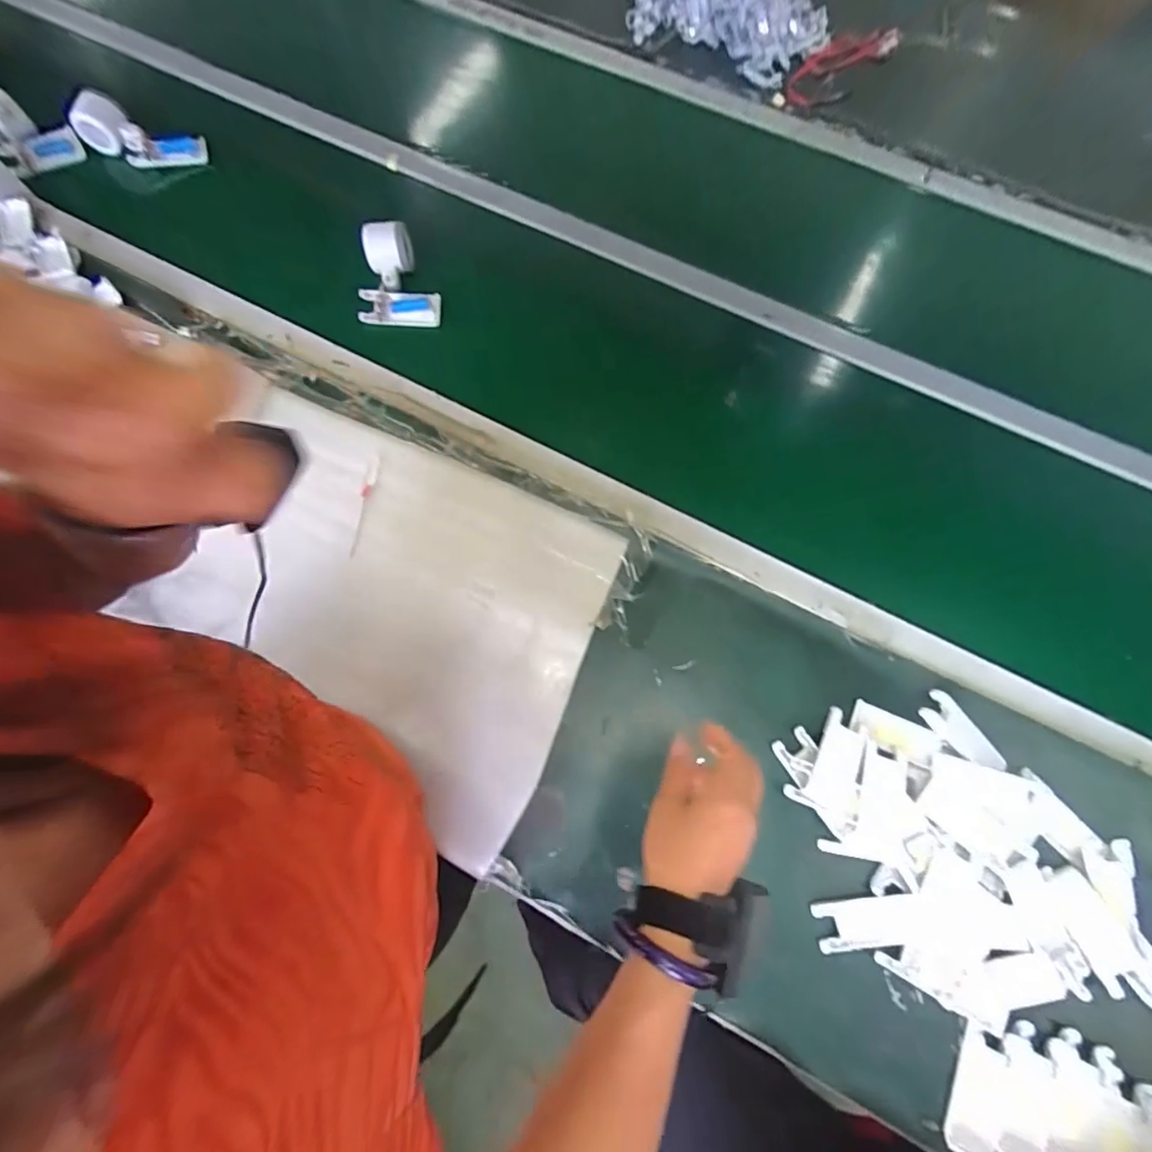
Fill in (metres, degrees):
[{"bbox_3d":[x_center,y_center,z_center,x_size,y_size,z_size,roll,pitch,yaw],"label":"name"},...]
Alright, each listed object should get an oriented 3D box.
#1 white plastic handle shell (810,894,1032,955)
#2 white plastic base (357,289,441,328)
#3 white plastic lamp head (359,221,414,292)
[{"bbox_3d":[0.329,0.330,0.504,0.190,0.010,0.048,-1,70,-1],"label":"white plastic handle shell"},{"bbox_3d":[-0.232,-0.353,0.700,0.104,0.042,0.026,-7,42,-9],"label":"white plastic base"},{"bbox_3d":[-0.241,-0.419,0.692,0.064,0.054,0.060,-18,74,-6],"label":"white plastic lamp head"}]

